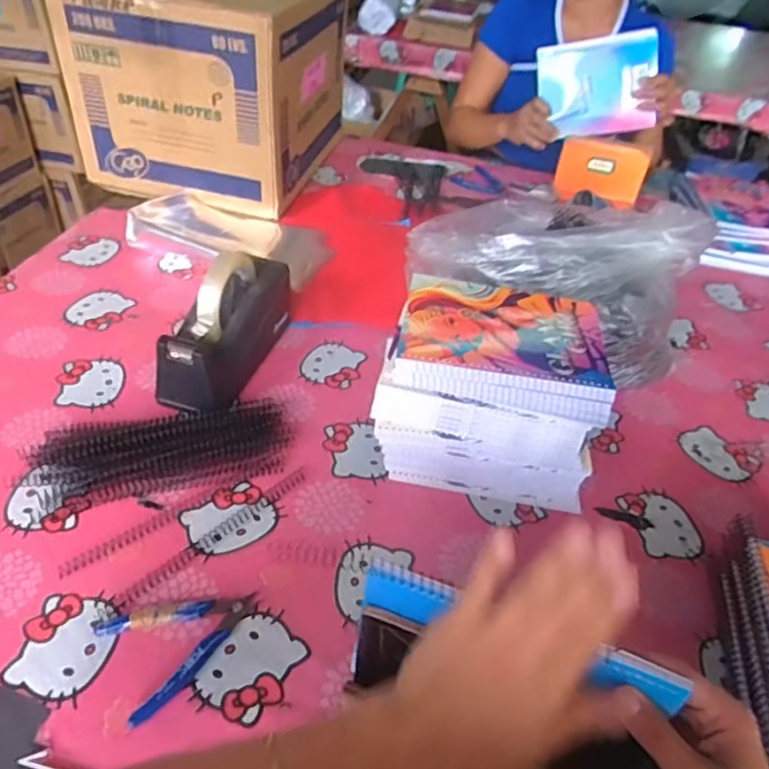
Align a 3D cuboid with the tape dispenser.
[{"bbox_3d":[-0.175,-0.069,0.689,0.070,0.122,0.206,15,43,8],"label":"tape dispenser"}]

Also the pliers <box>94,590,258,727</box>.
[{"bbox_3d":[-0.158,0.195,0.480,0.113,0.010,0.083,-25,52,-31],"label":"pliers"}]

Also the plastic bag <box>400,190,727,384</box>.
[{"bbox_3d":[0.203,-0.139,0.755,0.349,0.157,0.179,15,43,8],"label":"plastic bag"}]

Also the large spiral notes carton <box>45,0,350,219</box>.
[{"bbox_3d":[-0.278,-0.520,1.026,0.346,0.282,0.361,15,43,8],"label":"large spiral notes carton"}]

